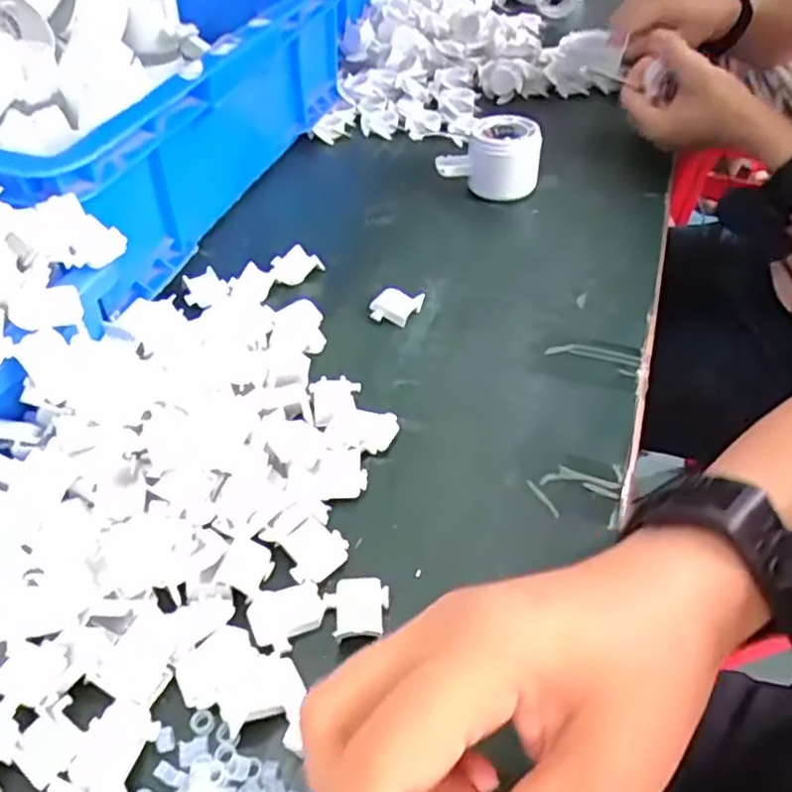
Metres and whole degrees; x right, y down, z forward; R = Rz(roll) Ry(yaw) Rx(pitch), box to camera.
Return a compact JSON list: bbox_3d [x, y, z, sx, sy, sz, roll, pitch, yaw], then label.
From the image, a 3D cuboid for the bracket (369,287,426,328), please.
[{"bbox_3d":[-0.001,-0.062,0.474,0.032,0.013,0.026,21,48,16],"label":"bracket"}]

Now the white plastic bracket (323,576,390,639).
[{"bbox_3d":[-0.018,0.096,0.320,0.029,0.005,0.028,1,46,-4],"label":"white plastic bracket"}]

